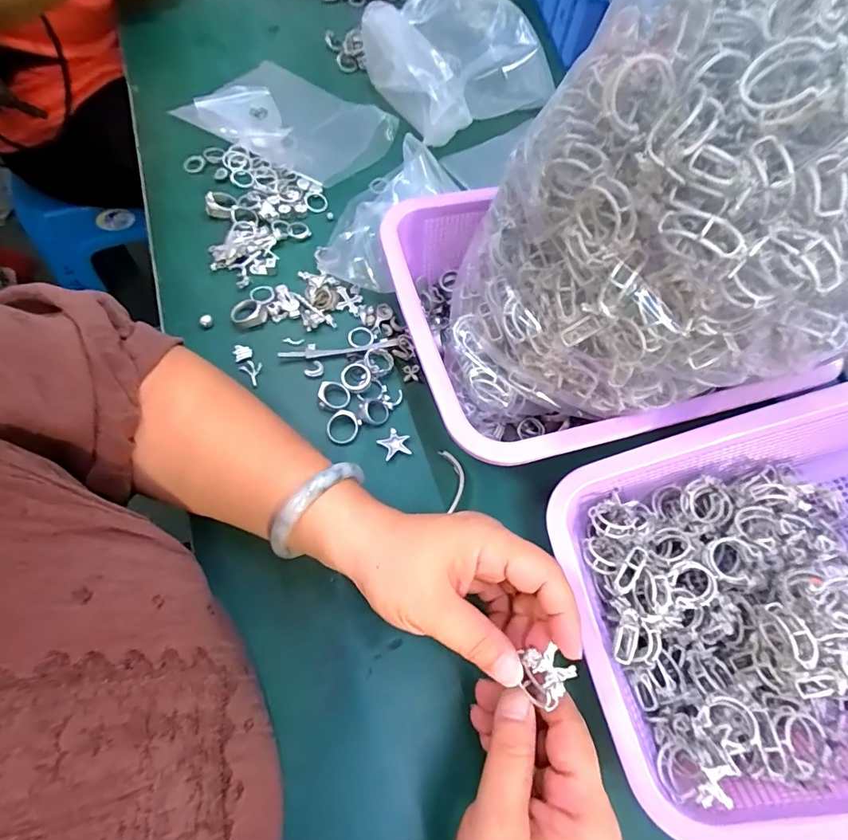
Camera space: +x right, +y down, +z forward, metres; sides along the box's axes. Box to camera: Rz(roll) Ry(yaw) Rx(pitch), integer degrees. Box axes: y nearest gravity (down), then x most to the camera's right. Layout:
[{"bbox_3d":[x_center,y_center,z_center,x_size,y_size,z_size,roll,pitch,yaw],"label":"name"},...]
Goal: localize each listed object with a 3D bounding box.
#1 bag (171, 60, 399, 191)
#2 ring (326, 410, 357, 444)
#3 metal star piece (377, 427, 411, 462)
[{"bbox_3d":[-0.141,-0.314,0.497,0.193,0.041,0.150,32,61,8],"label":"bag"},{"bbox_3d":[-0.062,0.005,0.353,0.024,0.006,0.024,2,64,-5],"label":"ring"},{"bbox_3d":[-0.023,0.018,0.355,0.023,0.005,0.022,-14,67,-12],"label":"metal star piece"}]

